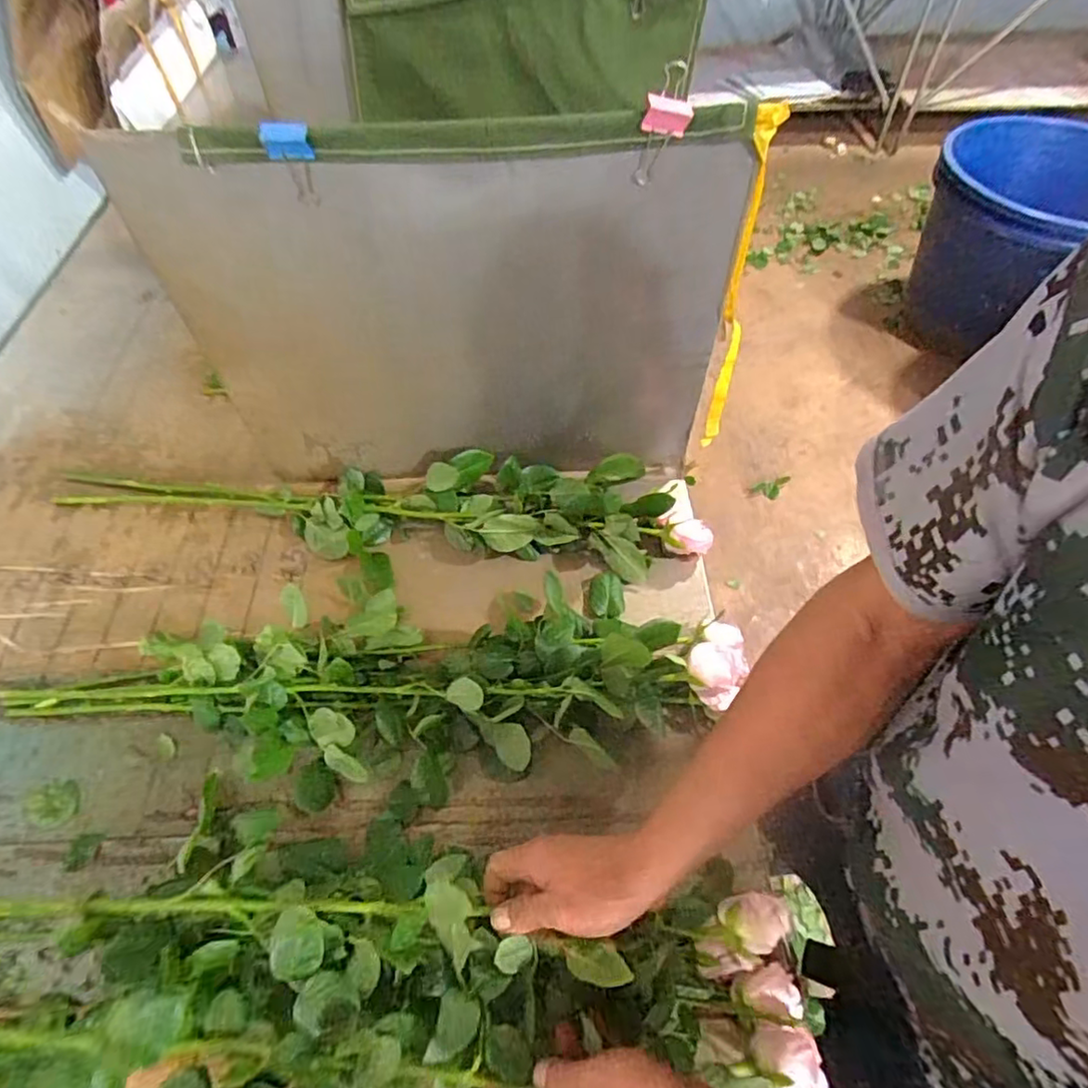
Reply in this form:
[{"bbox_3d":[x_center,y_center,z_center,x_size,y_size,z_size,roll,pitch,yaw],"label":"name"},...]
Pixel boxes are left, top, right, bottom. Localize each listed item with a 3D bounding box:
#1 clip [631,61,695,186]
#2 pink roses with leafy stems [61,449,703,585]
[{"bbox_3d":[0.087,-0.301,0.450,0.036,0.079,0.014,4,54,3],"label":"clip"},{"bbox_3d":[-0.198,-0.065,0.735,0.771,0.073,0.149,5,54,4],"label":"pink roses with leafy stems"}]

